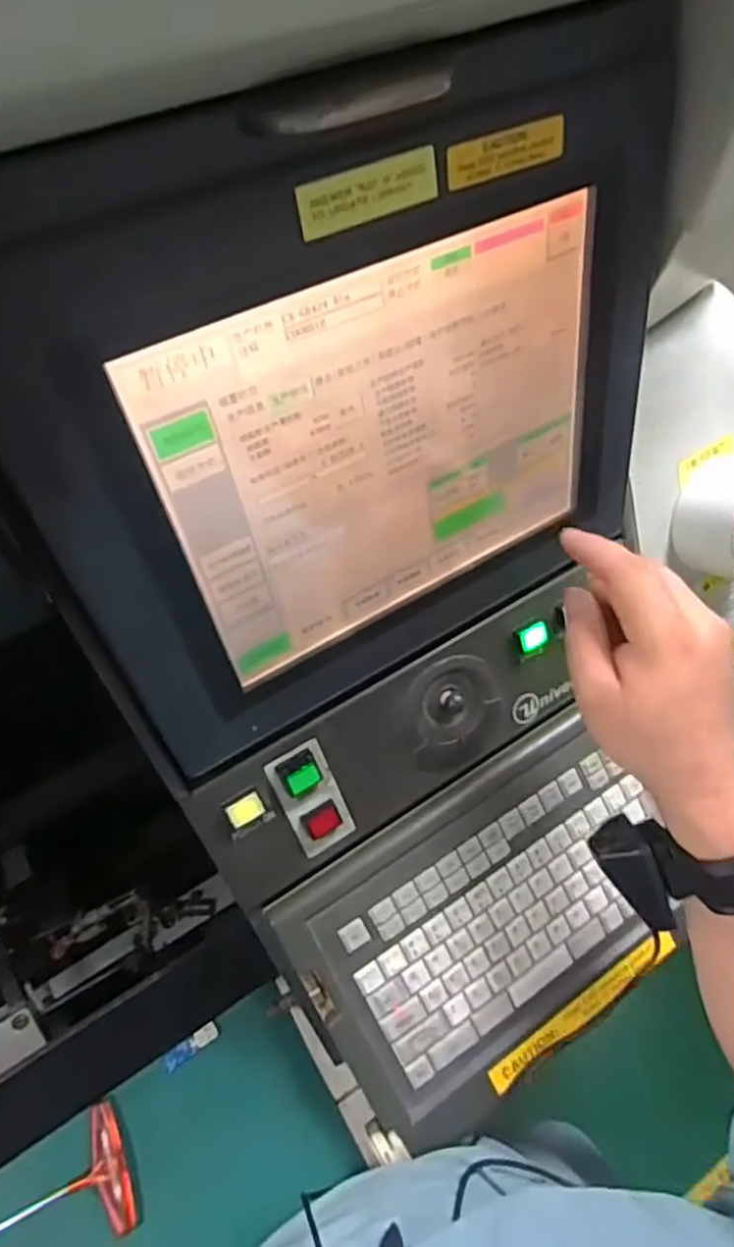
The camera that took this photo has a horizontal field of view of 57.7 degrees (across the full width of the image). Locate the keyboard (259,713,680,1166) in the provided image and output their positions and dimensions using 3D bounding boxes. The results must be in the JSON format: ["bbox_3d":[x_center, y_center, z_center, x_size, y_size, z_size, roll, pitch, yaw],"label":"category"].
[{"bbox_3d":[0.085,0.219,0.496,0.261,0.035,0.191,-28,95,-15],"label":"keyboard"}]

